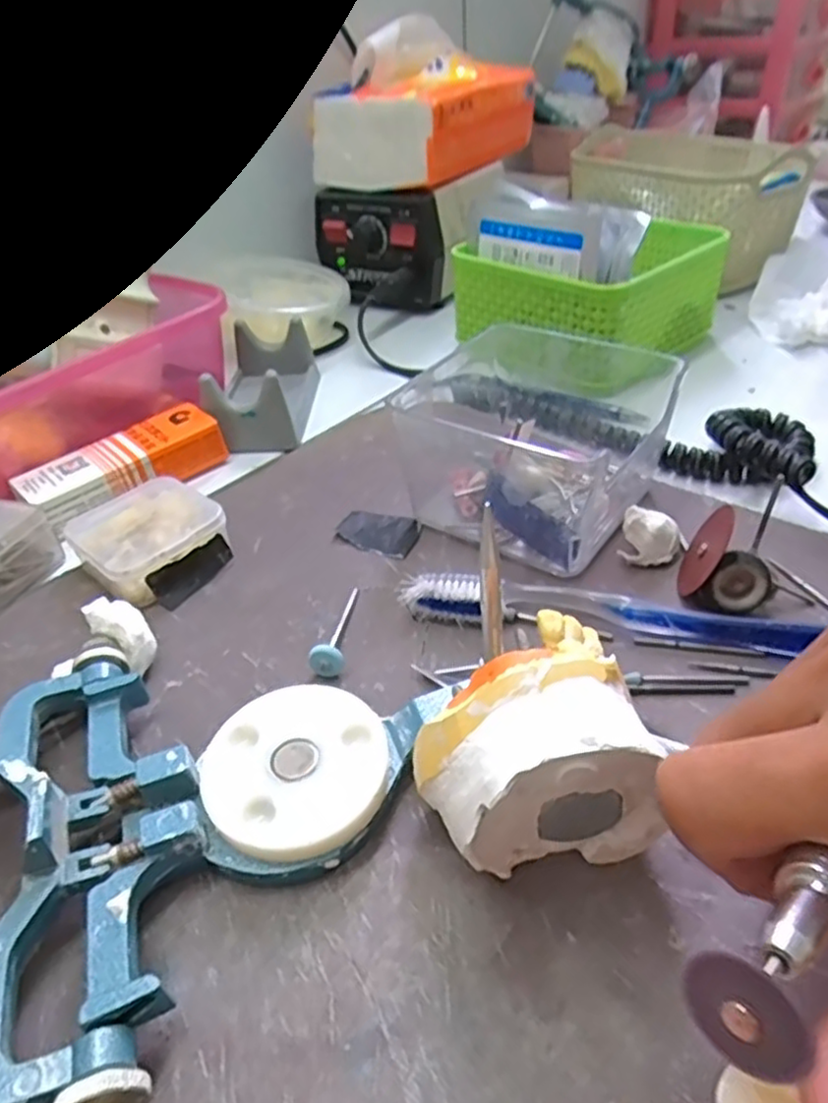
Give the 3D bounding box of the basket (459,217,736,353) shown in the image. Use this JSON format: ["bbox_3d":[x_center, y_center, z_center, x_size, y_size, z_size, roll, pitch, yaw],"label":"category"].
[{"bbox_3d":[0.114,-0.169,0.450,0.131,0.060,0.121,-33,47,-30],"label":"basket"}]

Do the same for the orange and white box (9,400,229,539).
[{"bbox_3d":[-0.147,-0.044,0.354,0.037,0.026,0.096,28,49,33],"label":"orange and white box"}]

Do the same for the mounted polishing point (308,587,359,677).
[{"bbox_3d":[-0.030,0.027,0.265,0.012,0.012,0.046,-2,39,4],"label":"mounted polishing point"}]

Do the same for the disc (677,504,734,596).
[{"bbox_3d":[0.112,-0.001,0.267,0.004,0.034,0.030,25,36,-4],"label":"disc"}]

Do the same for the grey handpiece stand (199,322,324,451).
[{"bbox_3d":[-0.088,-0.099,0.409,0.049,0.038,0.097,-2,39,4],"label":"grey handpiece stand"}]

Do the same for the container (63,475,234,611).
[{"bbox_3d":[-0.115,-0.004,0.305,0.059,0.021,0.056,28,49,34],"label":"container"}]

